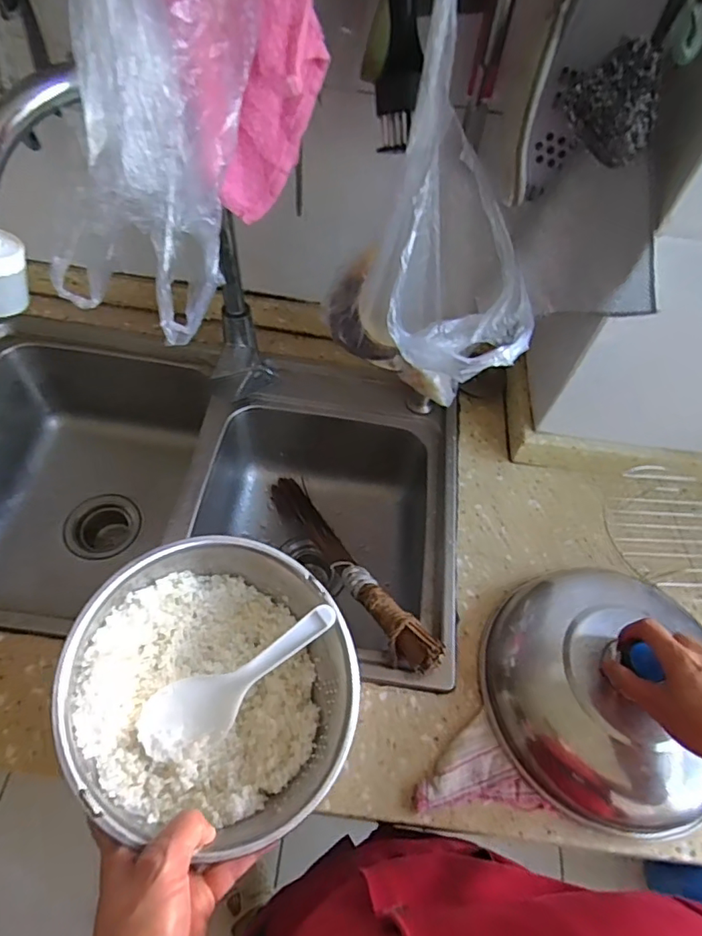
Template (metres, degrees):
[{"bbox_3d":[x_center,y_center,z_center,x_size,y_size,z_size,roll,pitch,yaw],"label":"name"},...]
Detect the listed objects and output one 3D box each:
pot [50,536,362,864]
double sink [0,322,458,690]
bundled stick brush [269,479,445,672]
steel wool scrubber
[{"bbox_3d":[-0.104,0.165,0.418,0.205,0.121,0.205,6,67,-15],"label":"pot"},{"bbox_3d":[-0.213,0.048,0.759,0.680,0.224,0.453,9,56,0],"label":"double sink"},{"bbox_3d":[-0.013,0.112,0.691,0.043,0.035,0.408,-21,32,-20],"label":"bundled stick brush"},{"bbox_3d":[0.198,-0.273,0.409,0.068,0.076,0.028,19,57,6],"label":"steel wool scrubber"}]

